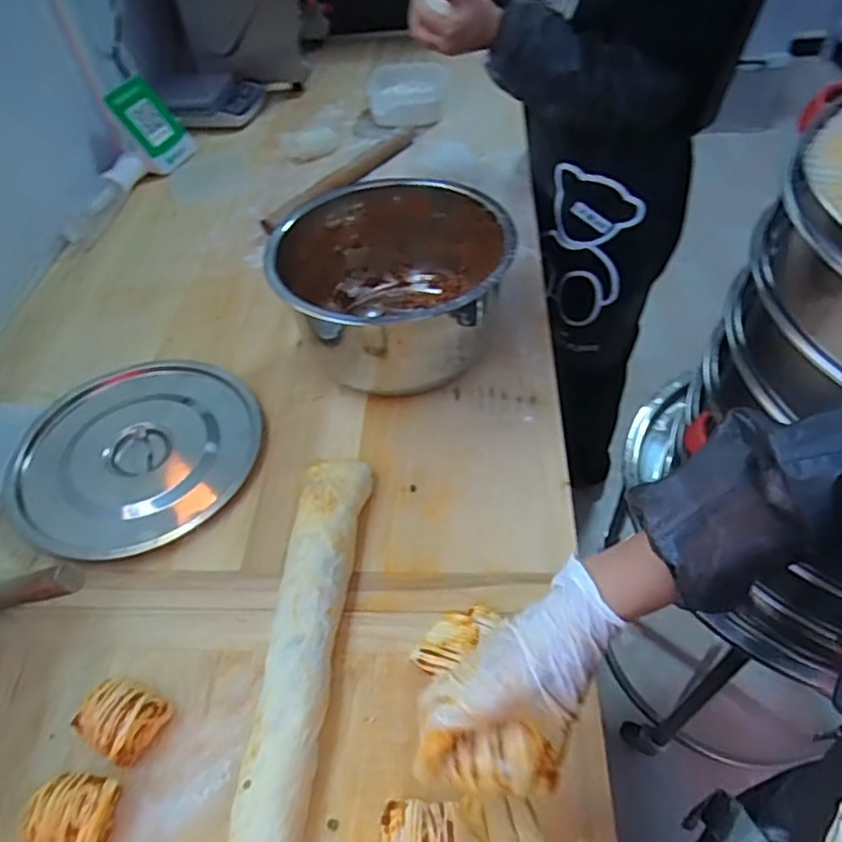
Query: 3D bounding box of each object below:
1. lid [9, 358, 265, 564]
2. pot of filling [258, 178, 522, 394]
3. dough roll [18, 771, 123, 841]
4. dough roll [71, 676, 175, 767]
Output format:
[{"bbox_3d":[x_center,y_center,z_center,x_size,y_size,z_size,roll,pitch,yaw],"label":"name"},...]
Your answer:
[{"bbox_3d":[-0.332,0.033,0.754,0.260,0.040,0.279,-3,50,3],"label":"lid"},{"bbox_3d":[-0.034,-0.165,0.803,0.277,0.170,0.290,-3,50,3],"label":"pot of filling"},{"bbox_3d":[-0.270,0.310,0.492,0.058,0.046,0.055,5,50,9],"label":"dough roll"},{"bbox_3d":[-0.255,0.254,0.539,0.065,0.043,0.056,22,55,22],"label":"dough roll"}]

